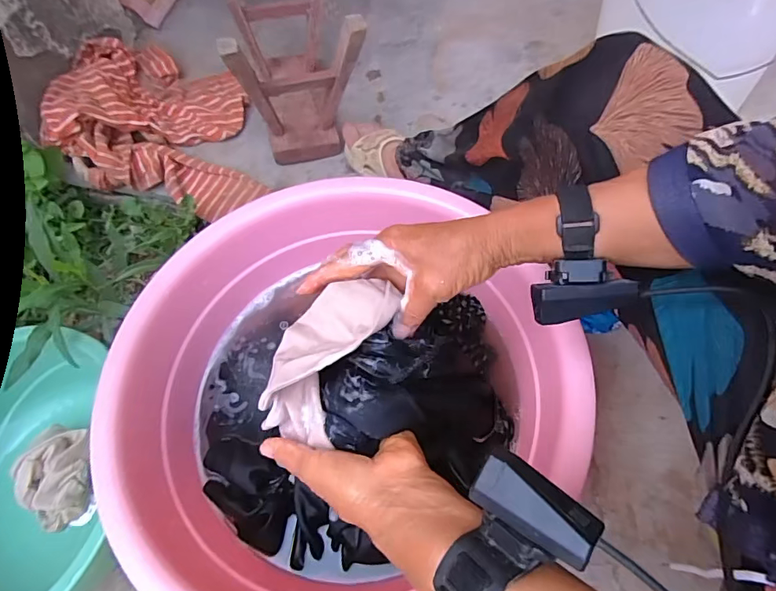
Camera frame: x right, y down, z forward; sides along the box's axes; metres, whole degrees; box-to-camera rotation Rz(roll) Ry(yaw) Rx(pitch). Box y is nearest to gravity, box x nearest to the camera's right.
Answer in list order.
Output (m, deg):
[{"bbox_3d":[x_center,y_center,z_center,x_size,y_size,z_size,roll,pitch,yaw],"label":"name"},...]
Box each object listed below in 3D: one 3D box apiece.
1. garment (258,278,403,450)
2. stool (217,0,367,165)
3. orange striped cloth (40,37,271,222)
[{"bbox_3d":[-0.053,0.046,0.369,0.075,0.057,0.147,32,87,17],"label":"garment"},{"bbox_3d":[-0.157,-0.401,0.787,0.193,0.240,0.234,-18,62,-3],"label":"stool"},{"bbox_3d":[-0.388,-0.318,0.834,0.356,0.113,0.297,12,64,12],"label":"orange striped cloth"}]

